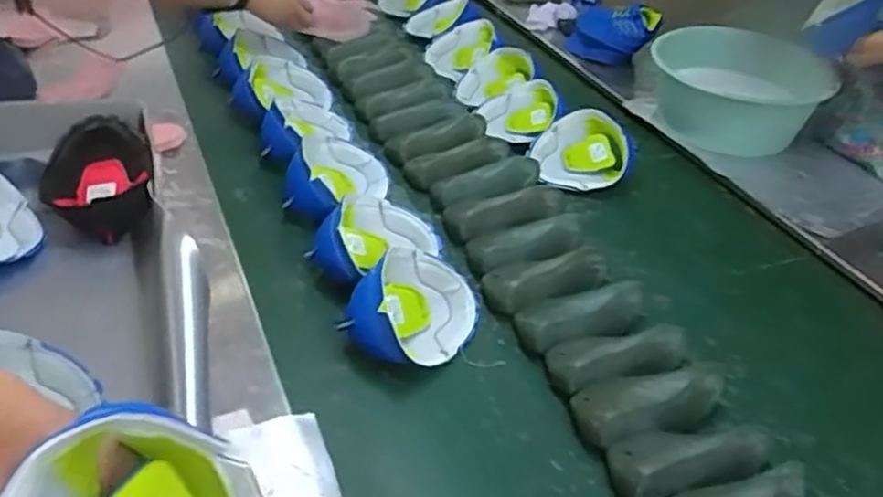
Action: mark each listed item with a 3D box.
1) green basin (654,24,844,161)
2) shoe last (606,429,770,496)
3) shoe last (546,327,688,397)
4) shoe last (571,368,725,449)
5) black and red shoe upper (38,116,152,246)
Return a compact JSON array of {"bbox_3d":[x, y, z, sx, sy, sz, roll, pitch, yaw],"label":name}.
[{"bbox_3d":[0.522,-0.289,1.319,0.303,0.127,0.303,2,38,-2],"label":"green basin"},{"bbox_3d":[0.254,0.209,0.733,0.166,0.055,0.075,-7,39,-14],"label":"shoe last"},{"bbox_3d":[0.203,0.123,0.834,0.163,0.051,0.073,-7,39,-14],"label":"shoe last"},{"bbox_3d":[0.228,0.166,0.793,0.165,0.052,0.076,-9,40,-16],"label":"shoe last"},{"bbox_3d":[-0.439,-0.087,0.924,0.133,0.042,0.161,-23,69,-6],"label":"black and red shoe upper"}]

